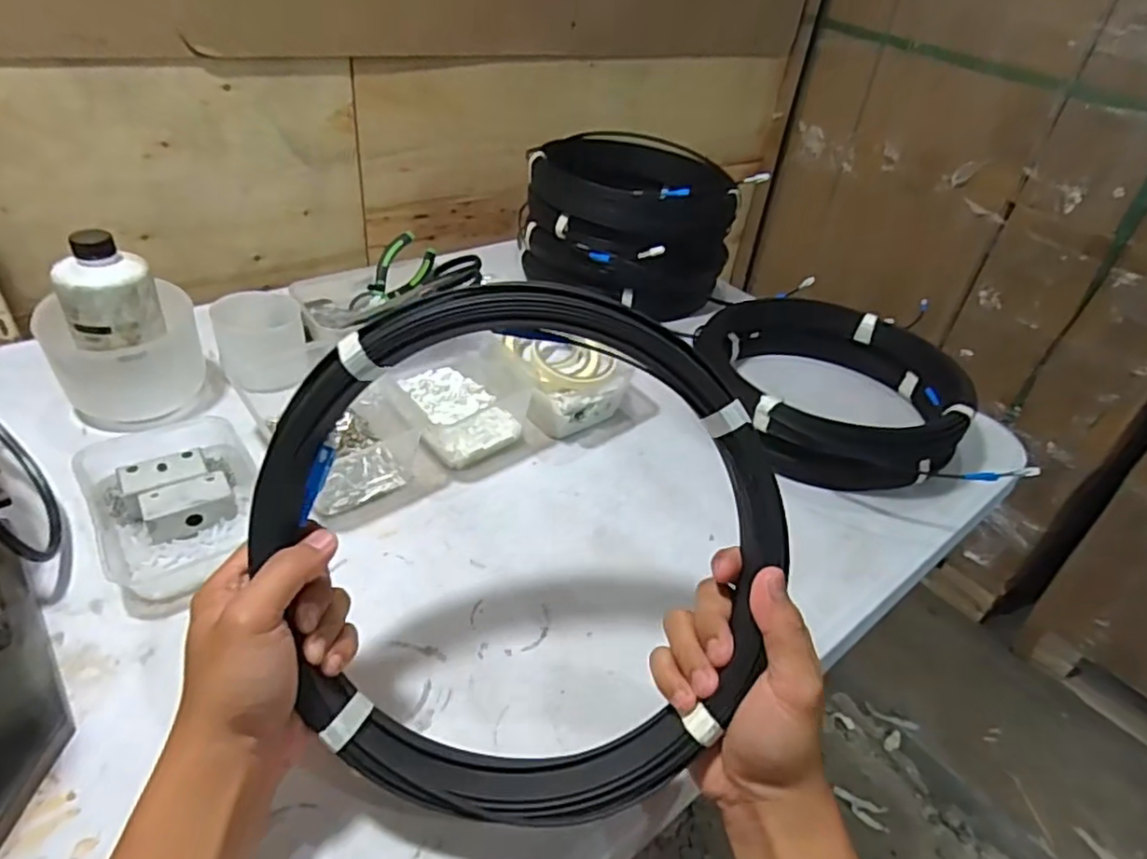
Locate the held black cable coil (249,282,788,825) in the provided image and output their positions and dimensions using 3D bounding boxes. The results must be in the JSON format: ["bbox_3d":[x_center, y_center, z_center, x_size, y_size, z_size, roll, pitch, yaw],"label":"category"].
[{"bbox_3d":[-0.024,0.061,0.349,0.262,0.277,0.027,-20,-1,1],"label":"held black cable coil"}]

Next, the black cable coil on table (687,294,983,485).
[{"bbox_3d":[0.277,-0.044,0.726,0.263,0.084,0.267,5,37,-4],"label":"black cable coil on table"}]

